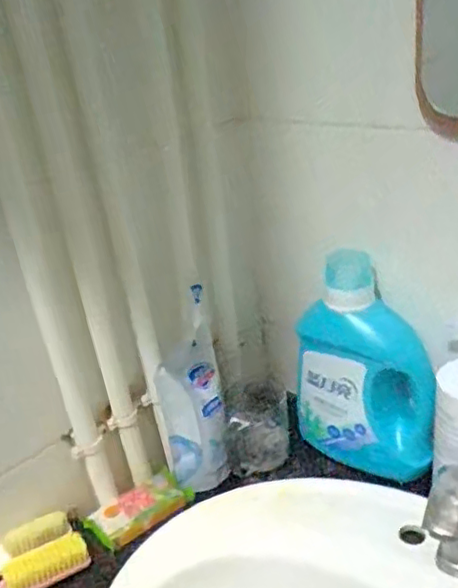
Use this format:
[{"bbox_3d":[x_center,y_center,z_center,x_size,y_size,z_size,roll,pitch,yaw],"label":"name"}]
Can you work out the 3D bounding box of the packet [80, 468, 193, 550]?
[{"bbox_3d":[-0.104,0.249,0.723,0.118,0.023,0.057,-23,30,-29],"label":"packet"}]

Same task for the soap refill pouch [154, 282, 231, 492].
[{"bbox_3d":[-0.040,0.141,0.737,0.072,0.179,0.065,-4,26,7],"label":"soap refill pouch"}]

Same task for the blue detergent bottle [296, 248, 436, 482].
[{"bbox_3d":[0.167,0.085,0.734,0.158,0.265,0.080,9,31,30],"label":"blue detergent bottle"}]

